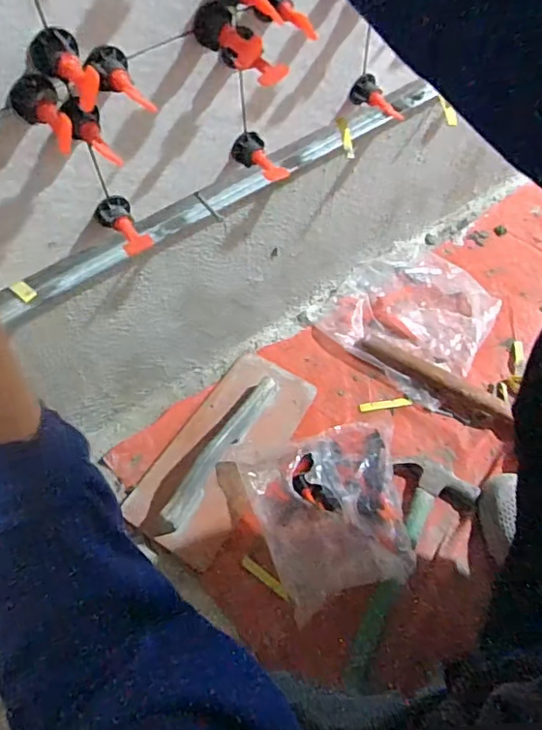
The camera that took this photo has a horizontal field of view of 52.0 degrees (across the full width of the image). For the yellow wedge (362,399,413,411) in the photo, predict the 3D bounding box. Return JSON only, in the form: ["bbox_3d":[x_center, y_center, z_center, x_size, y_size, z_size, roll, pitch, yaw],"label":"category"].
[{"bbox_3d":[0.175,0.060,0.841,0.079,0.008,0.011,-6,61,-3],"label":"yellow wedge"}]

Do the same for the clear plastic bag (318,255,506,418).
[{"bbox_3d":[0.231,-0.084,0.906,0.242,0.033,0.239,36,67,19],"label":"clear plastic bag"}]

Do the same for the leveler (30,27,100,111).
[{"bbox_3d":[-0.135,-0.193,0.366,0.031,0.026,0.054,-25,63,-12],"label":"leveler"}]

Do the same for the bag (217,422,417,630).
[{"bbox_3d":[0.086,0.184,0.739,0.212,0.069,0.231,-17,62,-9],"label":"bag"}]

